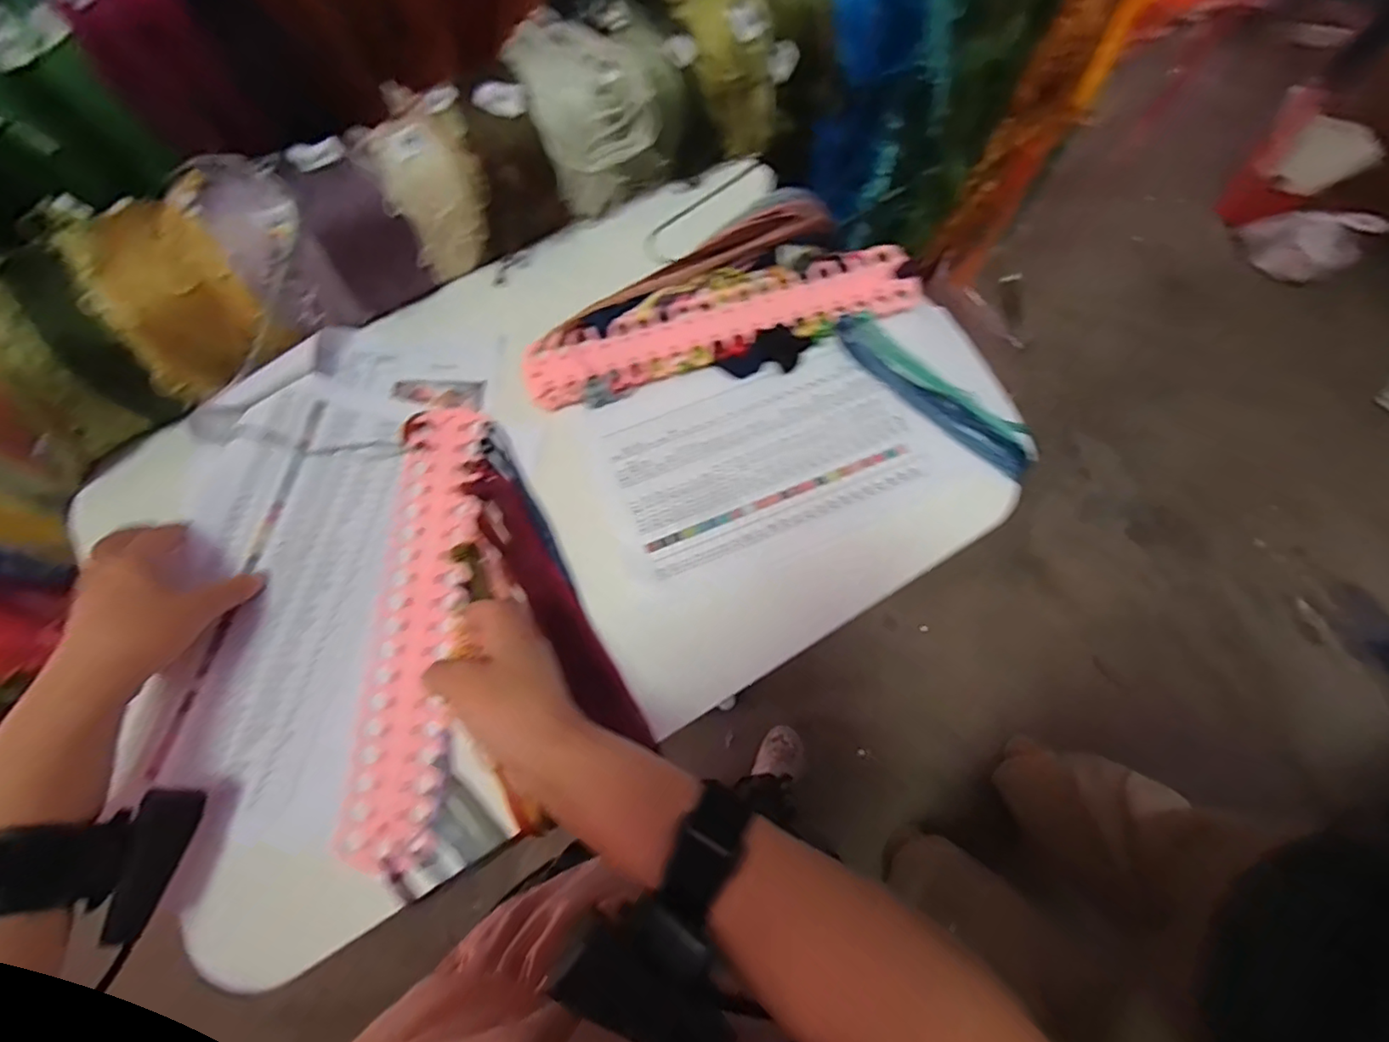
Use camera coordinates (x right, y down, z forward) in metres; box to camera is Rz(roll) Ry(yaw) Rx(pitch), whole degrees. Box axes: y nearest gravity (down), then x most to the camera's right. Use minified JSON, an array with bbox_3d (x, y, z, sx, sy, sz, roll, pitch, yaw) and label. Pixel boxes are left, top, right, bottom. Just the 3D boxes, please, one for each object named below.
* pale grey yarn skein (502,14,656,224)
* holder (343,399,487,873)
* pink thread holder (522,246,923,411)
[{"bbox_3d":[-0.082,-0.308,0.454,0.083,0.086,0.104,-26,77,-6],"label":"pale grey yarn skein"},{"bbox_3d":[-0.179,0.061,0.390,0.054,0.005,0.292,1,73,1],"label":"holder"},{"bbox_3d":[0.021,-0.146,0.446,0.295,0.007,0.053,-17,76,-3],"label":"pink thread holder"}]

